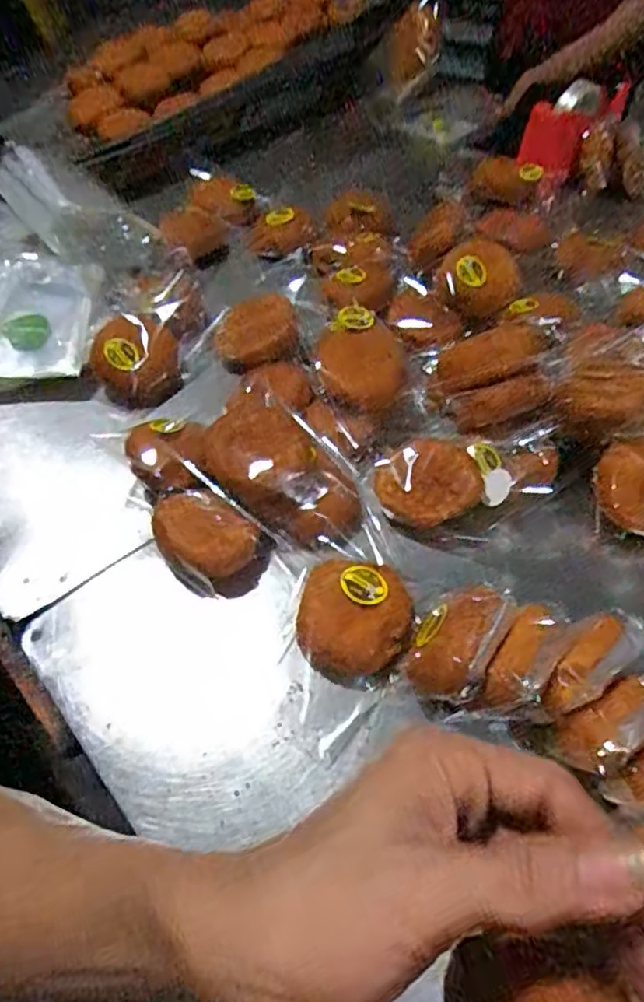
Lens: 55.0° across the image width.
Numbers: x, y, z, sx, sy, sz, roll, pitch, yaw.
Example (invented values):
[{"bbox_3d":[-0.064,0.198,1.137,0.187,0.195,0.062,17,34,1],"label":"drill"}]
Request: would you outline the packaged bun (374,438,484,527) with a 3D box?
[{"bbox_3d":[0.100,-0.016,0.593,0.091,0.050,0.081,-24,57,-15],"label":"packaged bun"}]

